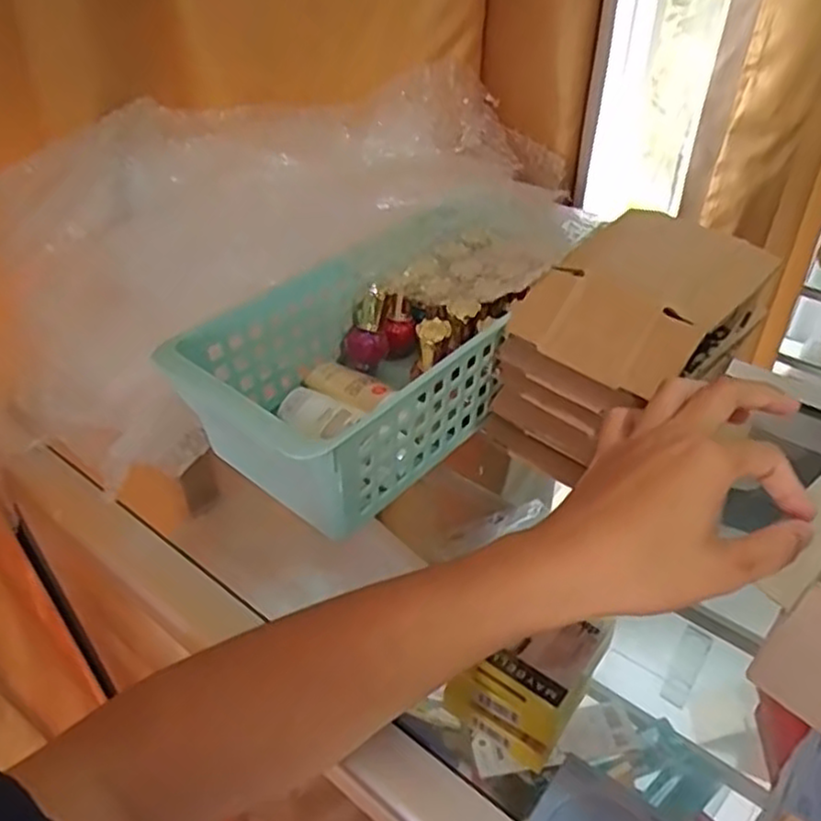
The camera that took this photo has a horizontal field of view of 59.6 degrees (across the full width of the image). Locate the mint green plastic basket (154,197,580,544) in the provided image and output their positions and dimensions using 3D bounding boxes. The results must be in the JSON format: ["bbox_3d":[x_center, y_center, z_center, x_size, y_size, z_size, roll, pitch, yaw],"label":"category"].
[{"bbox_3d":[-0.002,-0.045,0.465,0.128,0.081,0.267,29,49,31],"label":"mint green plastic basket"}]

